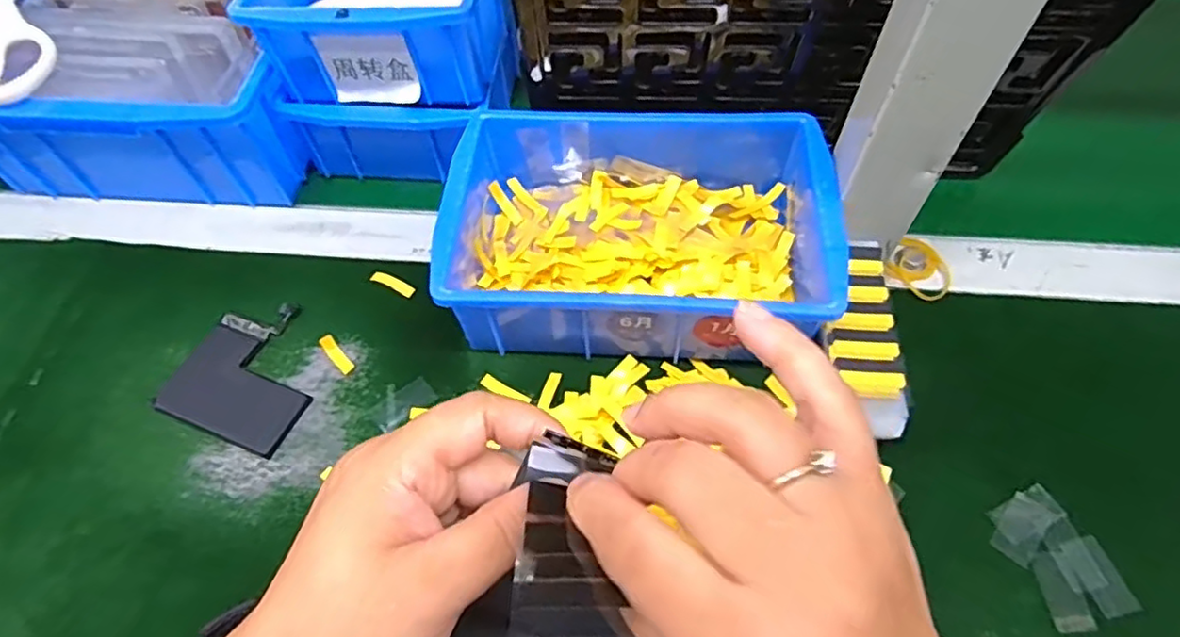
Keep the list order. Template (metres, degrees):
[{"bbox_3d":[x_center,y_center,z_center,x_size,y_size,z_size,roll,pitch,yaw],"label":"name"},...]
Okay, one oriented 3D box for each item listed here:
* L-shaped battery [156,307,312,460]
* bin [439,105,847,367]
[{"bbox_3d":[-0.185,0.028,0.353,0.076,0.007,0.078,21,63,7],"label":"L-shaped battery"},{"bbox_3d":[0.025,-0.046,0.356,0.200,0.067,0.141,1,55,3],"label":"bin"}]

